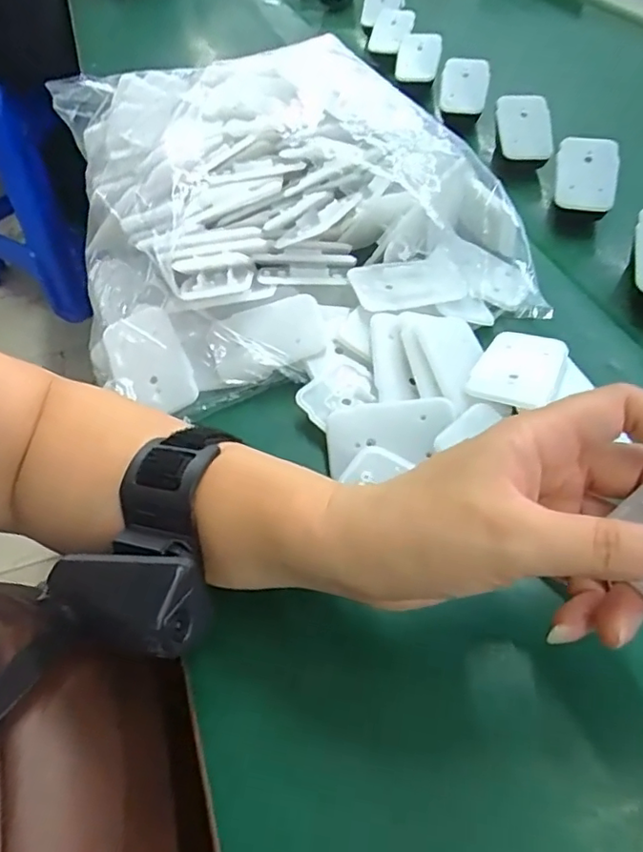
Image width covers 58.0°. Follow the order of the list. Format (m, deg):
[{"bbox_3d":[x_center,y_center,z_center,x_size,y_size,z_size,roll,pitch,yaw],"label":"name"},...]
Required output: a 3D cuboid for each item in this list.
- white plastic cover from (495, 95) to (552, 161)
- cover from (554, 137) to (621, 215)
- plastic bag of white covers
[{"bbox_3d":[0.175,-0.259,0.506,0.046,0.063,0.007,17,71,34],"label":"white plastic cover"},{"bbox_3d":[0.198,-0.190,0.433,0.042,0.008,0.063,7,78,19],"label":"cover"},{"bbox_3d":[-0.052,-0.176,0.415,0.266,0.091,0.341,-22,53,-13],"label":"plastic bag of white covers"}]

